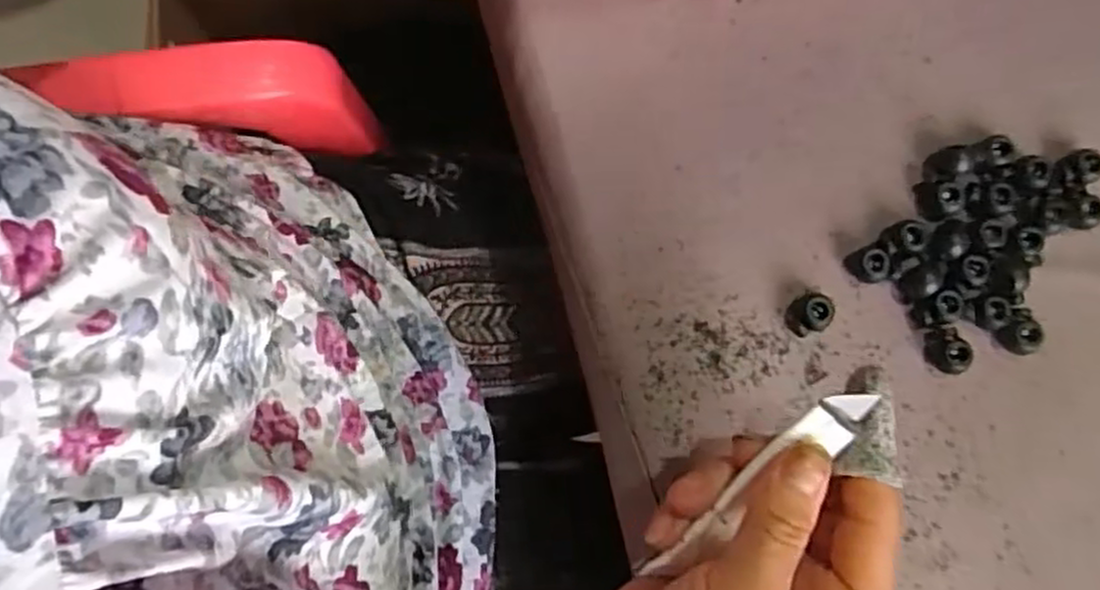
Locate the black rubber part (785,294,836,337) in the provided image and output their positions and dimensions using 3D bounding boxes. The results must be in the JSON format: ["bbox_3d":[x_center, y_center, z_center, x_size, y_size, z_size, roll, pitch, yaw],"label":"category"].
[{"bbox_3d":[0.109,0.008,0.324,0.020,0.012,0.016,-25,81,-5],"label":"black rubber part"}]

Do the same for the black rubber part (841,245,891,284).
[{"bbox_3d":[0.136,-0.013,0.329,0.015,0.010,0.016,0,80,-1],"label":"black rubber part"}]

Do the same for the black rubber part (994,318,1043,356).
[{"bbox_3d":[0.197,0.018,0.325,0.015,0.014,0.015,0,80,-1],"label":"black rubber part"}]

